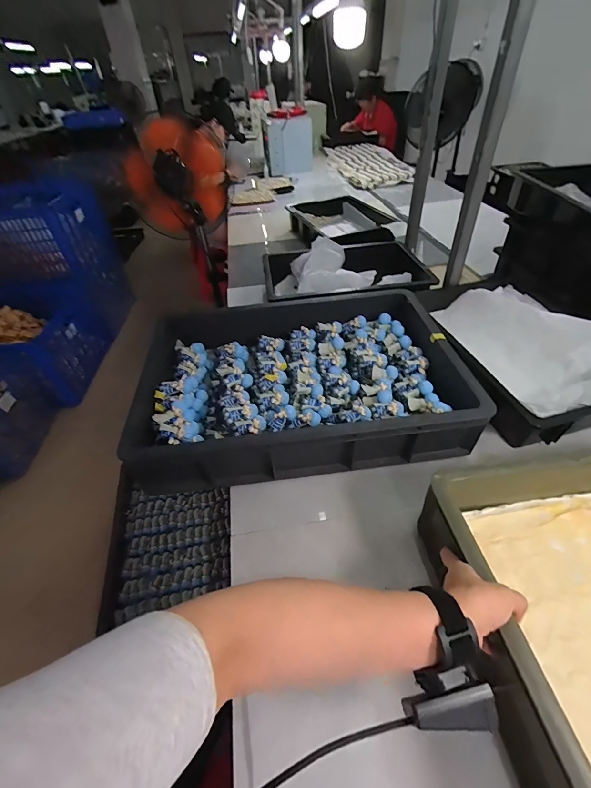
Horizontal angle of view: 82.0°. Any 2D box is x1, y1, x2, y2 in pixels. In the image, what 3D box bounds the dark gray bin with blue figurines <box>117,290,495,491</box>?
[{"bbox_3d":[0.014,-0.037,0.688,0.567,0.103,0.406,-6,43,2],"label":"dark gray bin with blue figurines"}]

